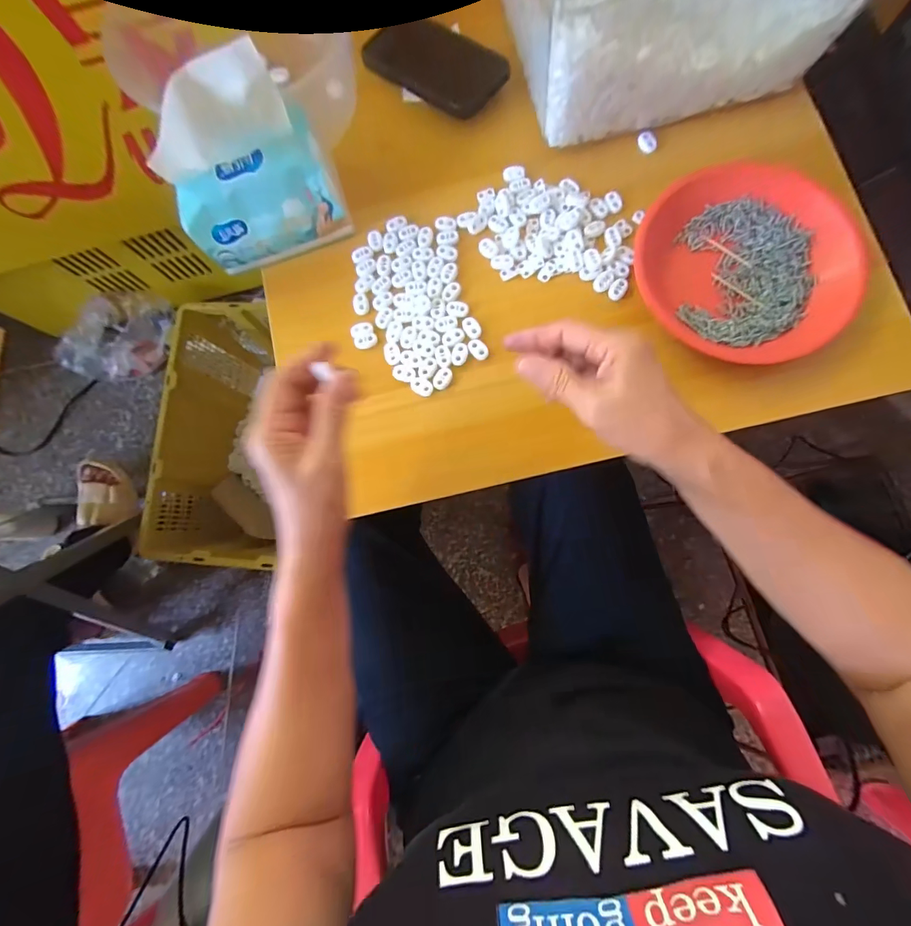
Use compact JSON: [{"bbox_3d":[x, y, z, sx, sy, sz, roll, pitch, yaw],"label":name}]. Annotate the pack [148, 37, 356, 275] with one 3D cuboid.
[{"bbox_3d":[-0.184,-0.261,0.368,0.138,0.133,0.071,-17,80,1],"label":"pack"}]

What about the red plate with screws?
[{"bbox_3d":[0.272,-0.190,0.378,0.174,0.025,0.190,-1,81,4],"label":"red plate with screws"}]

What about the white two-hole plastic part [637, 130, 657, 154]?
[{"bbox_3d":[0.200,-0.335,0.420,0.013,0.008,0.024,-23,80,0],"label":"white two-hole plastic part"}]

